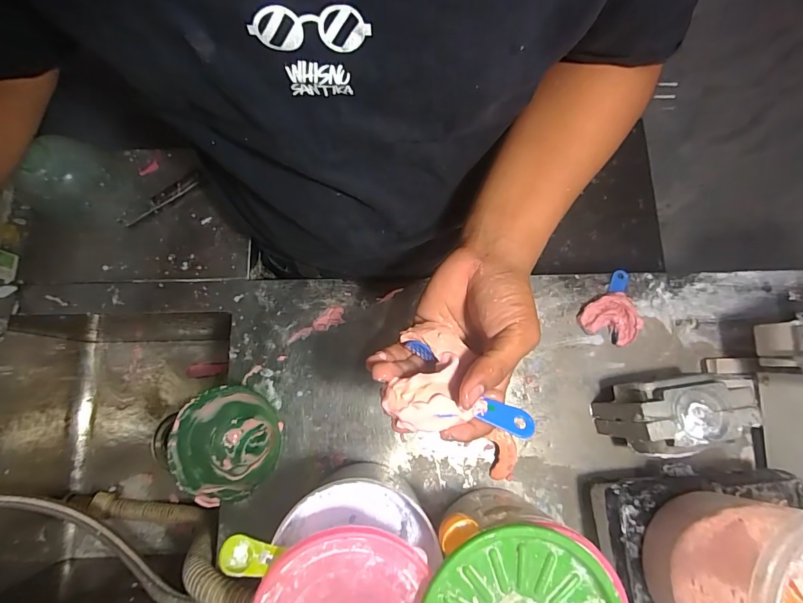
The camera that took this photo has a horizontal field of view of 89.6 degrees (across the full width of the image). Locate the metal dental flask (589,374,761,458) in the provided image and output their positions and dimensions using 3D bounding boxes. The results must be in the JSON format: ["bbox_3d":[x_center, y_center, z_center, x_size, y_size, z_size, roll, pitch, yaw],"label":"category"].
[{"bbox_3d":[0.319,0.135,0.487,0.130,0.118,0.085,-7,78,-2],"label":"metal dental flask"}]

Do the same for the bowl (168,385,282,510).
[{"bbox_3d":[-0.196,0.164,0.481,0.110,0.088,0.119,0,78,0],"label":"bowl"}]

